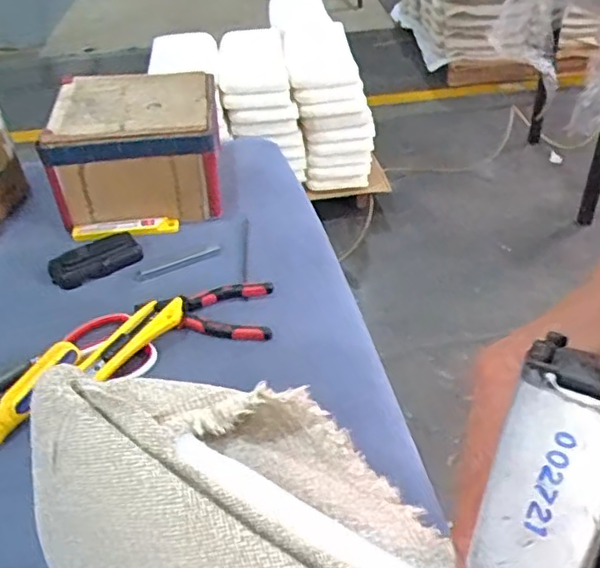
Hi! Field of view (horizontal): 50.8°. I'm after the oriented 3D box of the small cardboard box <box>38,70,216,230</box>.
[{"bbox_3d":[-0.222,-0.189,0.886,0.212,0.128,0.222,-5,38,-3],"label":"small cardboard box"}]

